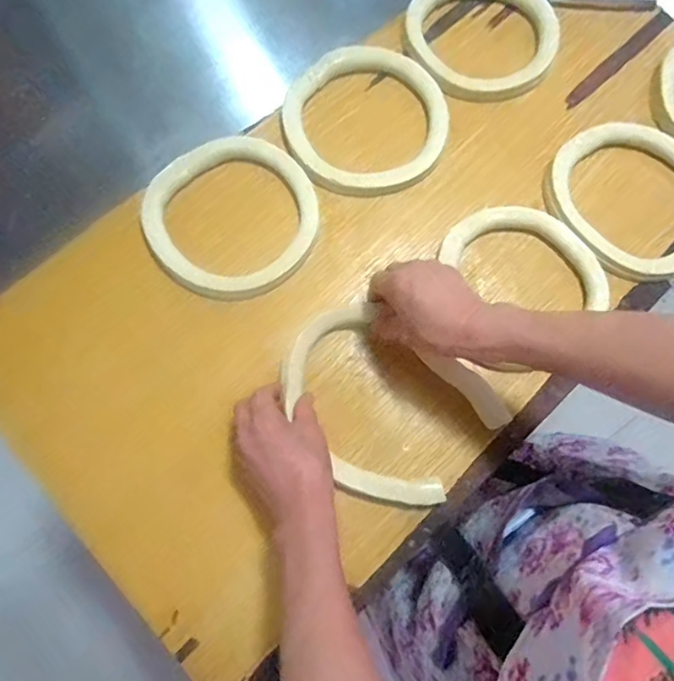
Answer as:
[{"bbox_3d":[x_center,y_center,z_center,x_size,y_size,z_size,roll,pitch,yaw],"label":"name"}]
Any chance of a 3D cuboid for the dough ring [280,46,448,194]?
[{"bbox_3d":[0.033,-0.251,0.591,0.186,0.021,0.182,0,75,0],"label":"dough ring"}]

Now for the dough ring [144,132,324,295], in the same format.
[{"bbox_3d":[-0.111,-0.133,0.551,0.173,0.022,0.162,1,75,-2],"label":"dough ring"}]

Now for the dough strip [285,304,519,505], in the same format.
[{"bbox_3d":[0.045,0.058,0.503,0.198,0.036,0.163,43,79,10],"label":"dough strip"}]

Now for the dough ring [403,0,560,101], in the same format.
[{"bbox_3d":[0.165,-0.356,0.610,0.174,0.031,0.152,29,77,7],"label":"dough ring"}]

